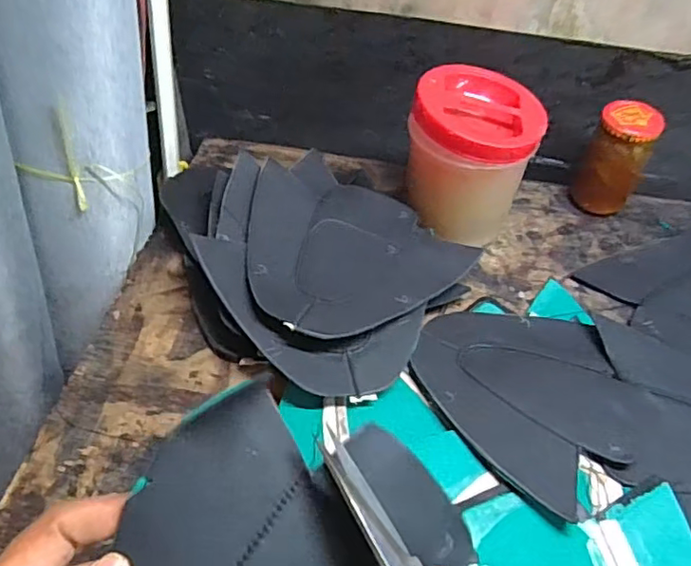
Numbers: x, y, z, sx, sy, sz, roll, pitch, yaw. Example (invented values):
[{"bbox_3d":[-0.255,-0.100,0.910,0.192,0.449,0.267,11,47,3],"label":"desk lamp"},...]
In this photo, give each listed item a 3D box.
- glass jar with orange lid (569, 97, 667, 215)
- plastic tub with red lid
[{"bbox_3d":[0.285,-0.125,0.632,0.059,0.116,0.061,2,48,-2],"label":"glass jar with orange lid"},{"bbox_3d":[0.118,-0.113,0.584,0.114,0.148,0.106,2,48,-2],"label":"plastic tub with red lid"}]

